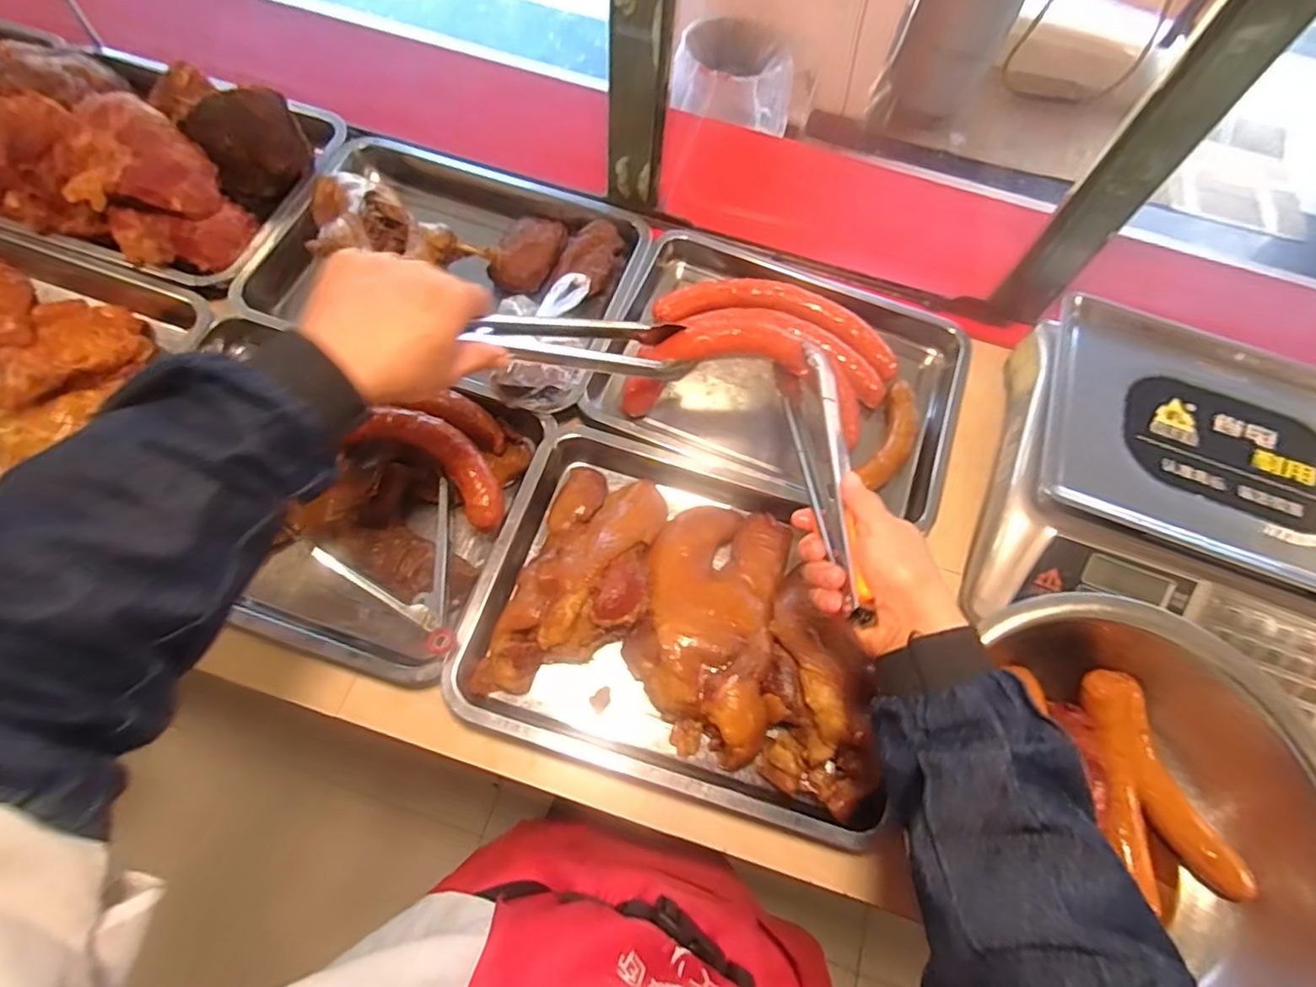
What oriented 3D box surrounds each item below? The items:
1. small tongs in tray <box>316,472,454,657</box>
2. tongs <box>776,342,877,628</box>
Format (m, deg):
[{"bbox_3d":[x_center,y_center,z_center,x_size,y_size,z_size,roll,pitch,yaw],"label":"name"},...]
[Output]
[{"bbox_3d":[-0.208,0.070,0.524,0.120,0.029,0.143,-31,70,-13],"label":"small tongs in tray"},{"bbox_3d":[0.136,-0.035,0.524,0.037,0.056,0.324,2,41,1],"label":"tongs"}]

